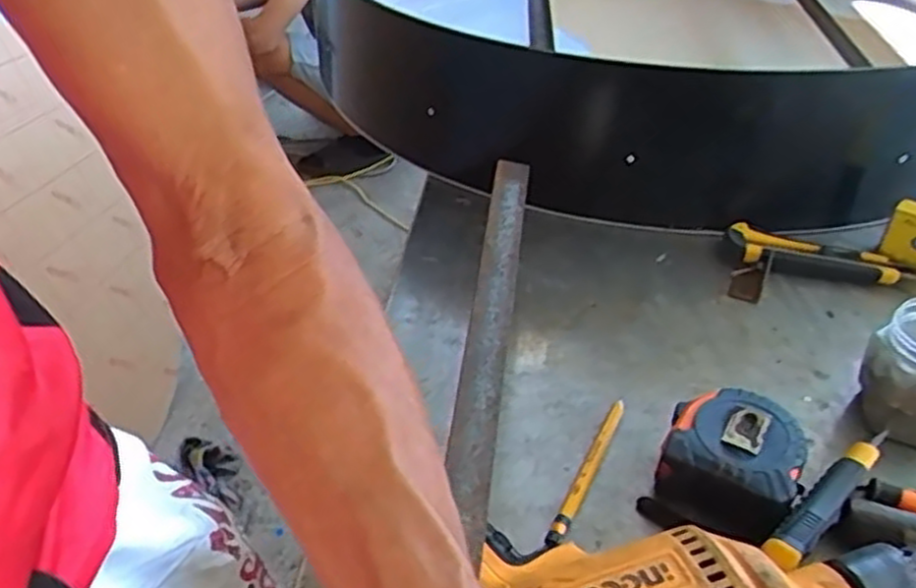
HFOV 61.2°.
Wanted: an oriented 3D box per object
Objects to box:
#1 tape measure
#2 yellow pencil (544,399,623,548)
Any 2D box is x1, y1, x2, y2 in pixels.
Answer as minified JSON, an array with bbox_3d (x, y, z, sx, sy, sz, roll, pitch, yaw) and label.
[{"bbox_3d":[0.168,0.105,0.481,0.079,0.047,0.093,19,41,22],"label":"tape measure"},{"bbox_3d":[0.085,0.113,0.501,0.011,0.011,0.131,16,41,22],"label":"yellow pencil"}]

